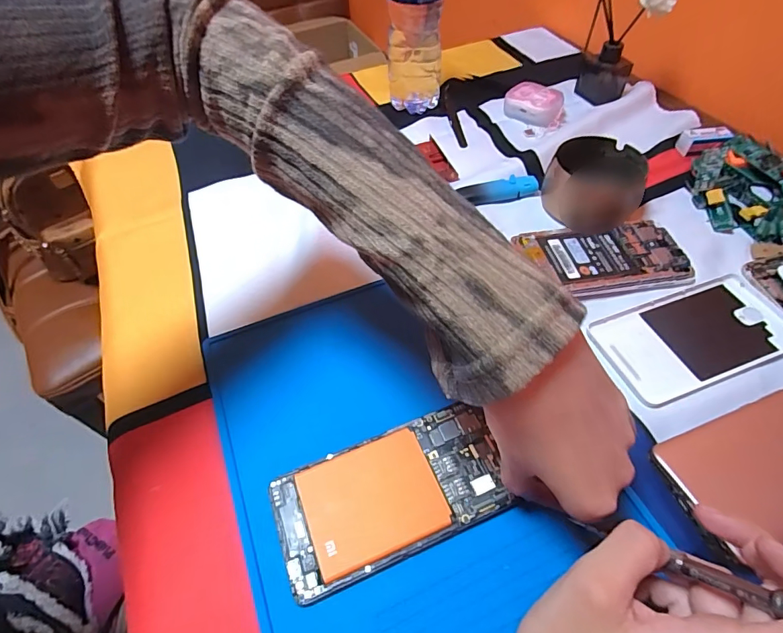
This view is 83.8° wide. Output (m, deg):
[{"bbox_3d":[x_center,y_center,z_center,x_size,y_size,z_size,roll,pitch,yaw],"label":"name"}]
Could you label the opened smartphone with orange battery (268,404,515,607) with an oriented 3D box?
[{"bbox_3d":[0.000,0.108,0.269,0.139,0.012,0.071,-20,54,-12],"label":"opened smartphone with orange battery"}]

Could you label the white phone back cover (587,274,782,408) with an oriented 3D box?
[{"bbox_3d":[0.237,0.016,0.340,0.151,0.007,0.078,-18,54,-11],"label":"white phone back cover"}]

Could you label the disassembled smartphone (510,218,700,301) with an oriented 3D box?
[{"bbox_3d":[0.184,-0.049,0.380,0.134,0.018,0.072,-9,53,-4],"label":"disassembled smartphone"}]

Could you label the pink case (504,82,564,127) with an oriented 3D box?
[{"bbox_3d":[0.173,-0.258,0.533,0.068,0.033,0.040,28,59,22],"label":"pink case"}]

